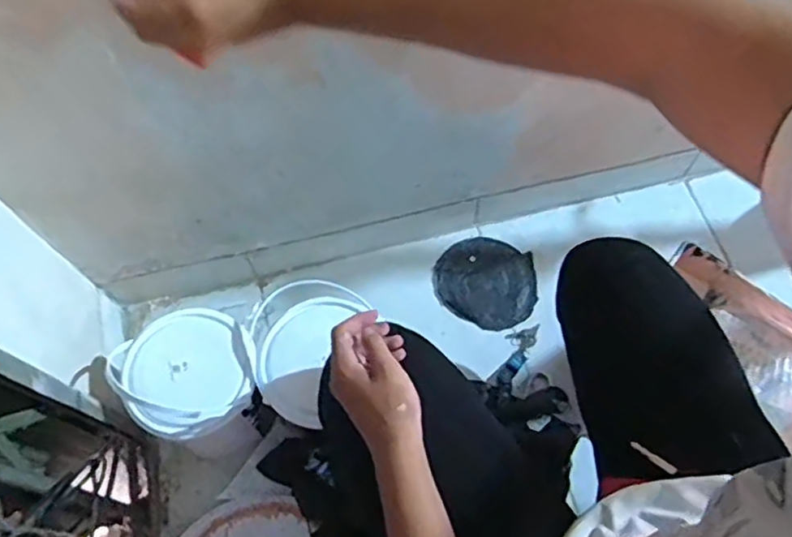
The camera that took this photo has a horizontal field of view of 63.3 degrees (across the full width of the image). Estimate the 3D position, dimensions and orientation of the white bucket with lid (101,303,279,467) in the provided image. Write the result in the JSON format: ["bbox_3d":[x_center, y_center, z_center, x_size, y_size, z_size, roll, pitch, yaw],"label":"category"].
[{"bbox_3d":[-0.277,0.170,0.929,0.154,0.220,0.169,-1,64,2],"label":"white bucket with lid"}]

